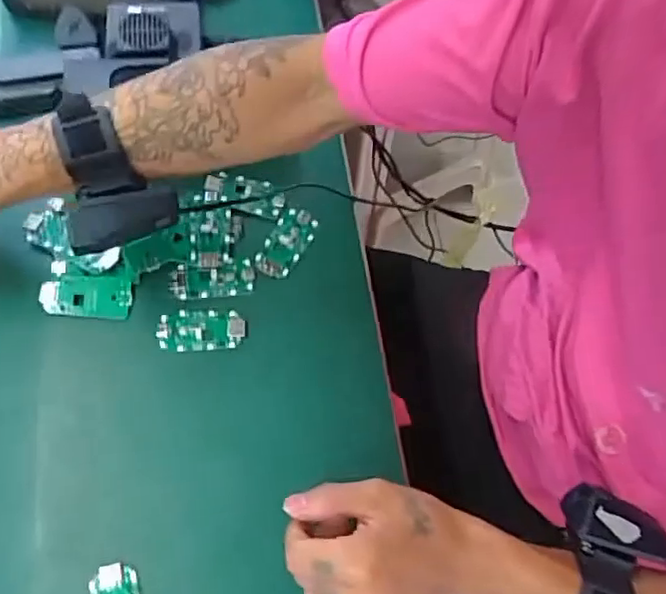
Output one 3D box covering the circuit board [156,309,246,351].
[{"bbox_3d":[-0.098,0.024,0.456,0.063,0.005,0.032,-4,68,-3],"label":"circuit board"}]

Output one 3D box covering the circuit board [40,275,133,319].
[{"bbox_3d":[-0.185,-0.001,0.458,0.065,0.006,0.032,0,68,-2],"label":"circuit board"}]

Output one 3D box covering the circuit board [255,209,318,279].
[{"bbox_3d":[-0.037,-0.045,0.492,0.031,0.004,0.063,25,69,8],"label":"circuit board"}]

